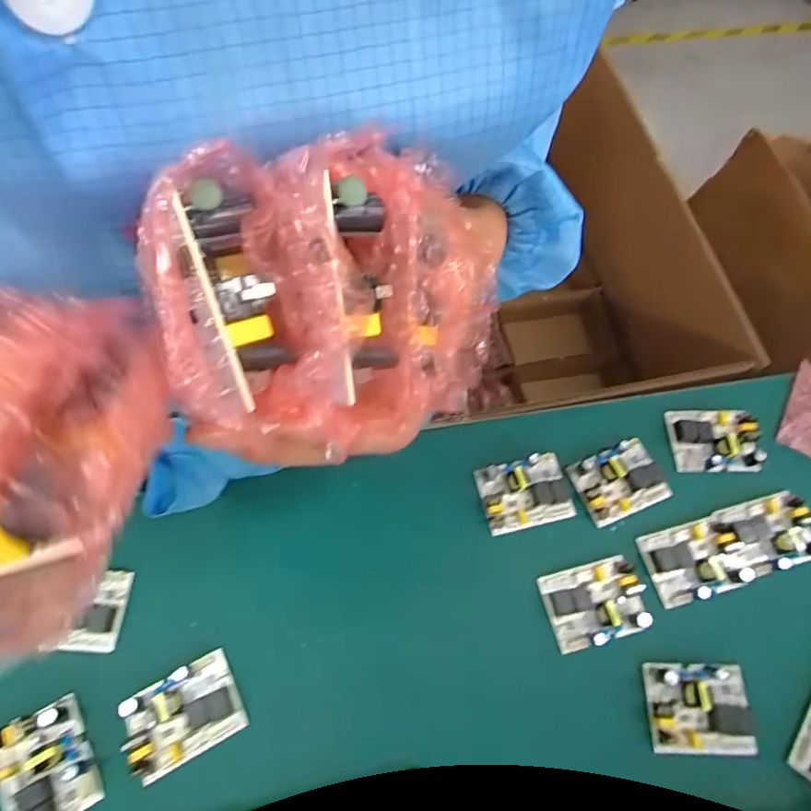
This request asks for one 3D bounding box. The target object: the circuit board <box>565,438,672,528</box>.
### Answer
[{"bbox_3d":[0.206,0.069,0.490,0.083,0.028,0.062,-19,70,-11],"label":"circuit board"}]

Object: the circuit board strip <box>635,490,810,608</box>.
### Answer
[{"bbox_3d":[0.300,0.125,0.470,0.163,0.022,0.062,-14,69,-10],"label":"circuit board strip"}]

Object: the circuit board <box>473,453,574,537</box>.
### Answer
[{"bbox_3d":[0.113,0.079,0.481,0.083,0.028,0.061,-11,69,-8],"label":"circuit board"}]

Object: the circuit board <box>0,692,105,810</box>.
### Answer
[{"bbox_3d":[-0.275,0.274,0.386,0.064,0.024,0.080,-29,73,-15],"label":"circuit board"}]

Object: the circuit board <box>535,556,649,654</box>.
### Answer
[{"bbox_3d":[0.165,0.169,0.445,0.082,0.025,0.062,-12,69,-9],"label":"circuit board"}]

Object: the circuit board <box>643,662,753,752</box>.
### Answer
[{"bbox_3d":[0.239,0.242,0.412,0.081,0.020,0.062,2,68,-4],"label":"circuit board"}]

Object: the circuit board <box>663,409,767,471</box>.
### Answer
[{"bbox_3d":[0.307,0.031,0.510,0.083,0.018,0.063,1,68,-4],"label":"circuit board"}]

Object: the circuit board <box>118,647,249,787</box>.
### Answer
[{"bbox_3d":[-0.176,0.242,0.402,0.083,0.024,0.062,-26,72,-14],"label":"circuit board"}]

